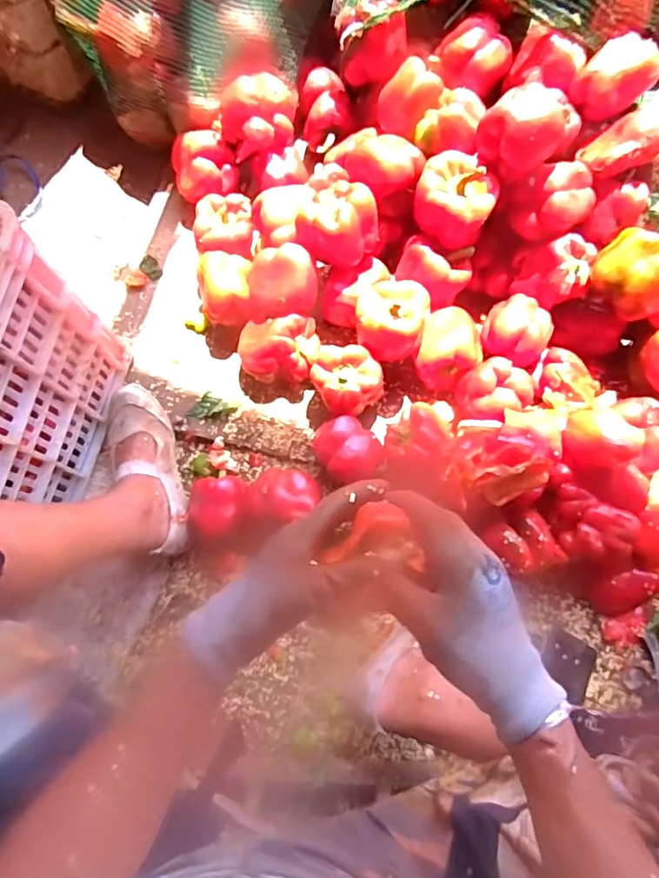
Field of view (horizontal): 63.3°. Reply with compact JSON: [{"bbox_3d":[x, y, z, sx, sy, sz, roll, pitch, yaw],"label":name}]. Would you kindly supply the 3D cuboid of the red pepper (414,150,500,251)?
[{"bbox_3d":[0.171,-0.328,0.727,0.100,0.081,0.096,21,74,6],"label":"red pepper"}]

